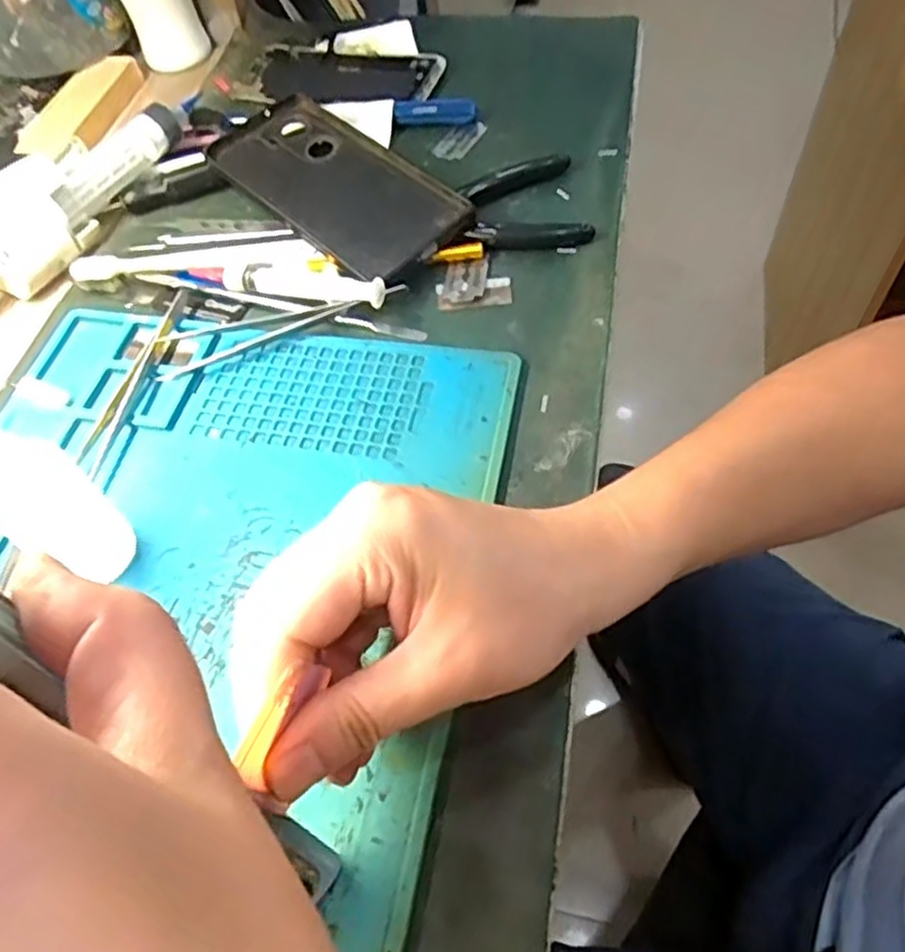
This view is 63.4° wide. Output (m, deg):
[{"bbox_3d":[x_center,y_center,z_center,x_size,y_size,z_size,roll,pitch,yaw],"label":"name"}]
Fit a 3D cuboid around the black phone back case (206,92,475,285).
[{"bbox_3d":[-0.069,-0.170,0.427,0.074,0.012,0.172,-43,66,-11],"label":"black phone back case"}]

